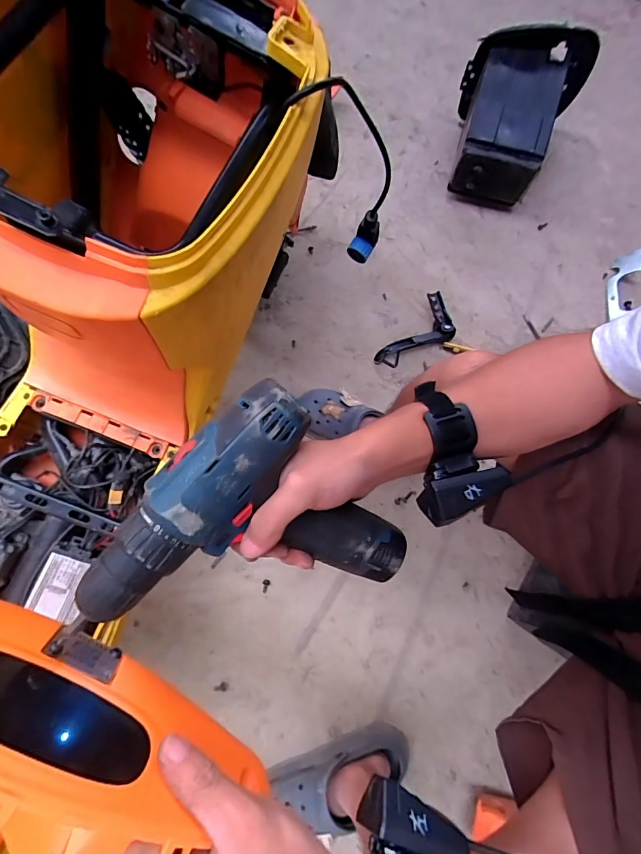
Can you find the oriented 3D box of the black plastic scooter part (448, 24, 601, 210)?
[{"bbox_3d":[0.513,-0.817,1.034,0.304,0.225,0.403,18,71,4],"label":"black plastic scooter part"}]

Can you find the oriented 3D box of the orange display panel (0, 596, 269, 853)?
[{"bbox_3d":[-0.155,0.151,0.209,0.269,0.106,0.040,36,72,-8],"label":"orange display panel"}]

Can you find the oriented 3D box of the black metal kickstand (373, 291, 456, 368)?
[{"bbox_3d":[0.238,-0.212,0.909,0.107,0.041,0.228,38,74,11],"label":"black metal kickstand"}]

